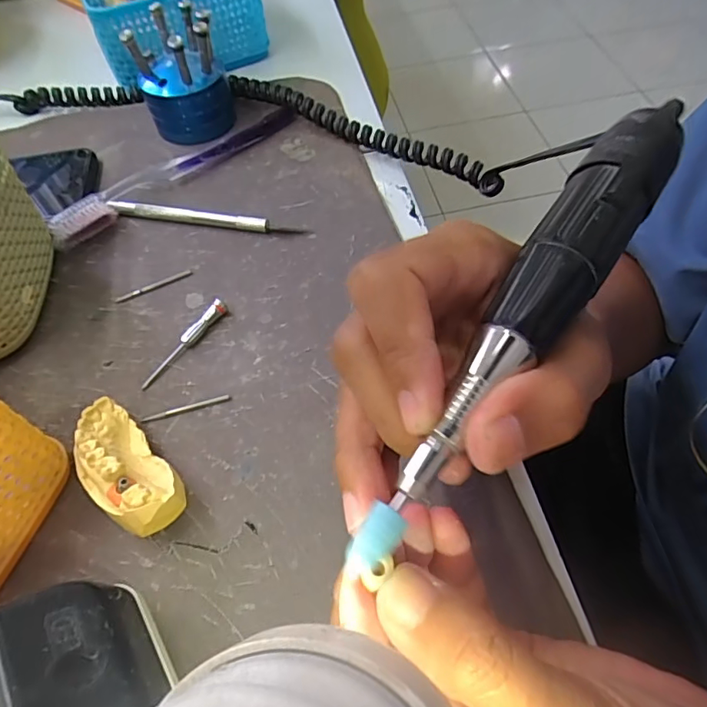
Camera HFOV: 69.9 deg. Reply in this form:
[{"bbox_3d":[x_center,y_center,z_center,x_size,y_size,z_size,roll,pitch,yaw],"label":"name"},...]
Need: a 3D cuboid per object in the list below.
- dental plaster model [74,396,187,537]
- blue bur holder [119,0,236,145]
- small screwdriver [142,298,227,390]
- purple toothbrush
[{"bbox_3d":[-0.097,0.049,0.213,0.029,0.028,0.066,-39,62,-20],"label":"dental plaster model"},{"bbox_3d":[-0.119,-0.195,0.353,0.058,0.068,0.062,-14,57,-6],"label":"blue bur holder"},{"bbox_3d":[-0.087,-0.006,0.260,0.006,0.011,0.058,30,63,21],"label":"small screwdriver"},{"bbox_3d":[-0.115,-0.124,0.337,0.181,0.015,0.021,-40,63,-21],"label":"purple toothbrush"}]

